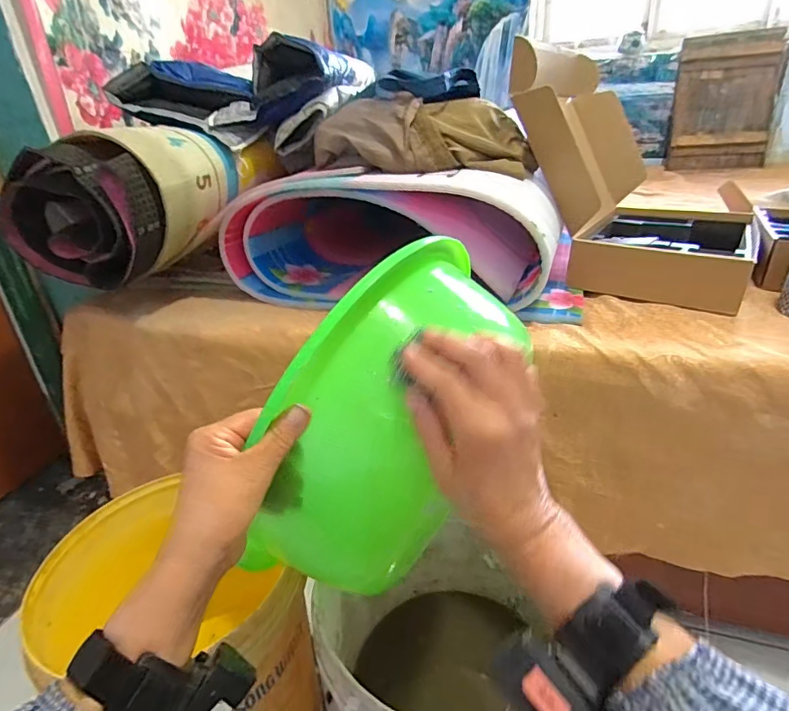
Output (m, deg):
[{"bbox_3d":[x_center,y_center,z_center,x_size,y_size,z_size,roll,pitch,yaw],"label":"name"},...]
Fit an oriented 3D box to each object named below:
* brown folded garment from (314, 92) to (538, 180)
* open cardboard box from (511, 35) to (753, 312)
[{"bbox_3d":[0.053,-0.372,0.804,0.354,0.103,0.185,6,30,18],"label":"brown folded garment"},{"bbox_3d":[0.441,-0.352,0.866,0.395,0.367,0.409,14,33,29],"label":"open cardboard box"}]

